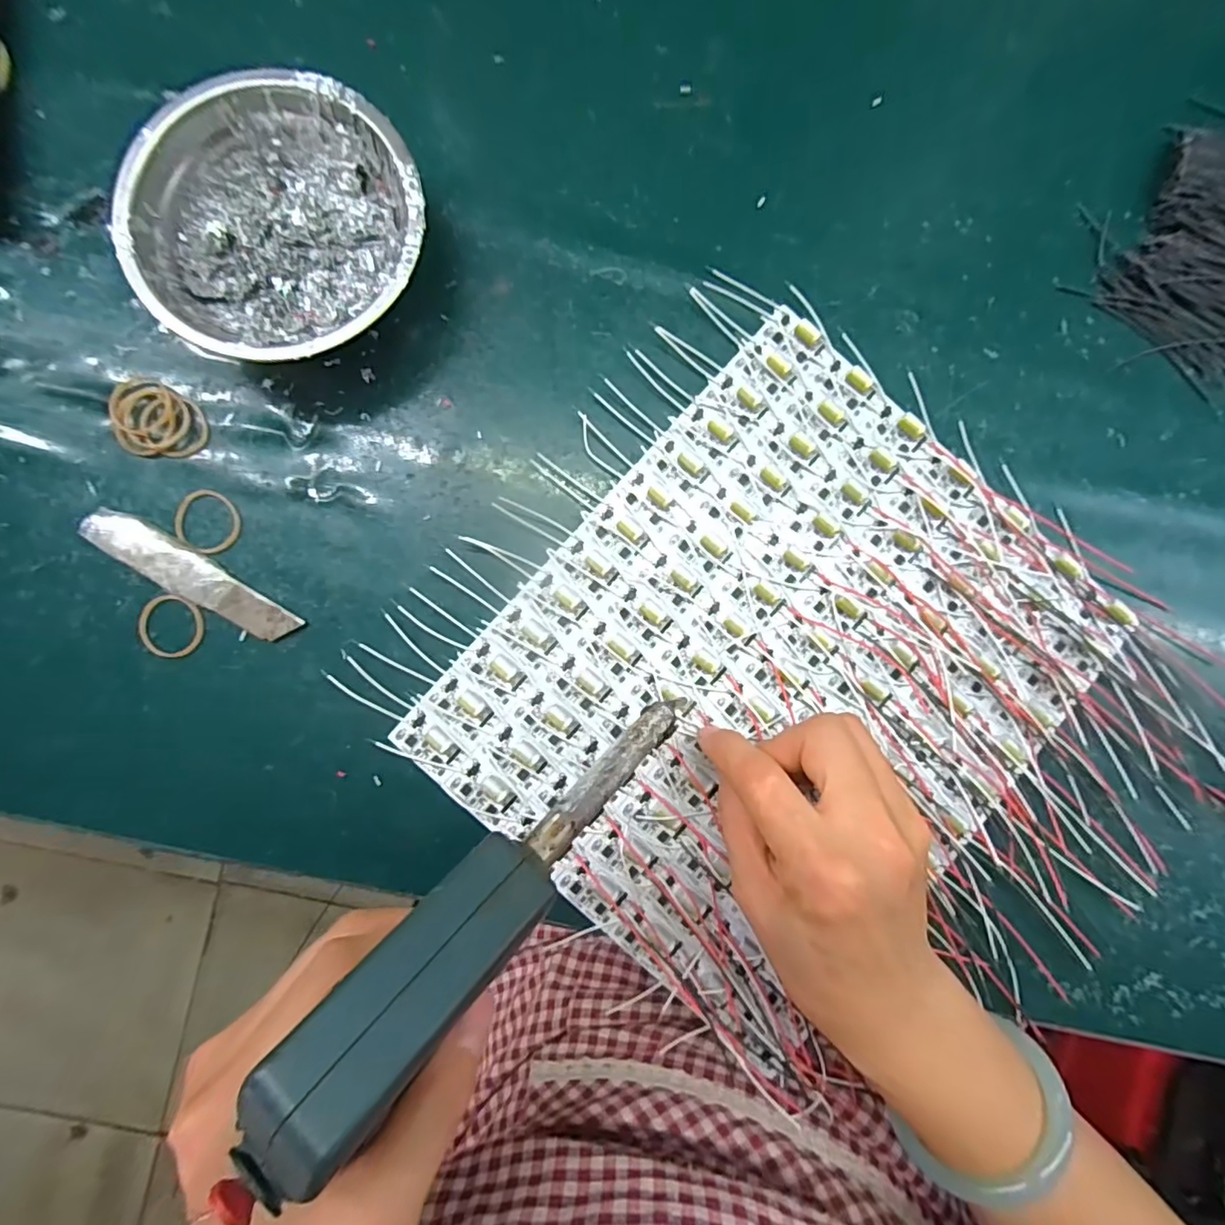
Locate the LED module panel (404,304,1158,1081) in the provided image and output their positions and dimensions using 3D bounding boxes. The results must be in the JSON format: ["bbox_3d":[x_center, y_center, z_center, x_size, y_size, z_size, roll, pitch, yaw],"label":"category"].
[{"bbox_3d":[0.080,0.031,0.282,0.236,0.010,0.283,42,87,0],"label":"LED module panel"}]

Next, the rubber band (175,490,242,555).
[{"bbox_3d":[-0.195,-0.044,0.280,0.032,0.004,0.029,31,87,0],"label":"rubber band"}]

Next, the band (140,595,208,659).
[{"bbox_3d":[-0.210,0.007,0.277,0.030,0.005,0.030,0,87,-2],"label":"band"}]

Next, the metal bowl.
[{"bbox_3d":[-0.147,-0.170,0.268,0.123,0.040,0.120,0,87,-2],"label":"metal bowl"}]

